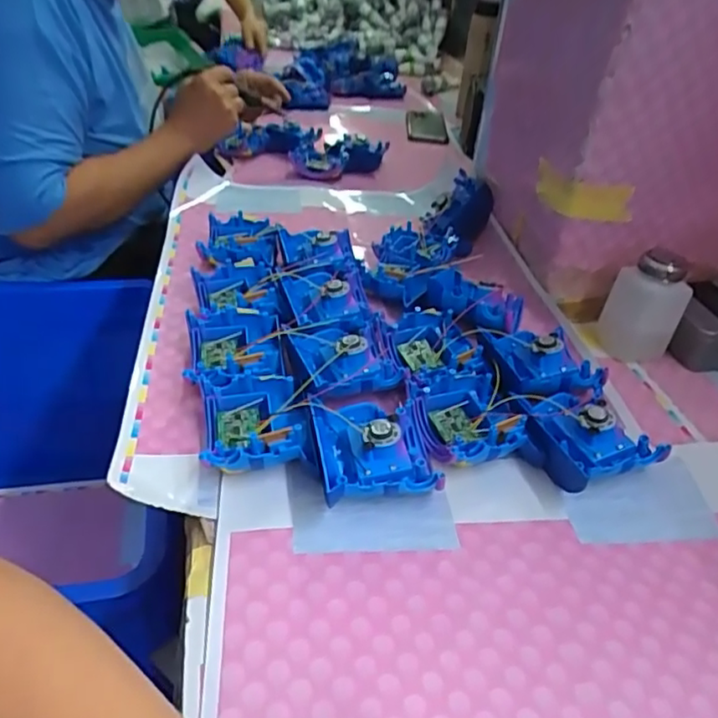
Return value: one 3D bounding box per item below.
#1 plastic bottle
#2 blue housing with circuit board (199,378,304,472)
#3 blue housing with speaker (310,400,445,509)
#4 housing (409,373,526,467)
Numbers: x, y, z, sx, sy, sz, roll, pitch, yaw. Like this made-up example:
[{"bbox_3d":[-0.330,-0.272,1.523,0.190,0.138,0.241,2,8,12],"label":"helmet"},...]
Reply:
[{"bbox_3d":[0.268,-0.050,0.567,0.052,0.096,0.047,-2,37,-10],"label":"plastic bottle"},{"bbox_3d":[-0.078,0.049,0.436,0.066,0.039,0.078,-3,37,-11],"label":"blue housing with circuit board"},{"bbox_3d":[0.009,0.065,0.425,0.083,0.041,0.084,-5,38,-14],"label":"blue housing with speaker"},{"bbox_3d":[0.078,0.044,0.457,0.070,0.030,0.080,-6,38,-15],"label":"housing"}]

